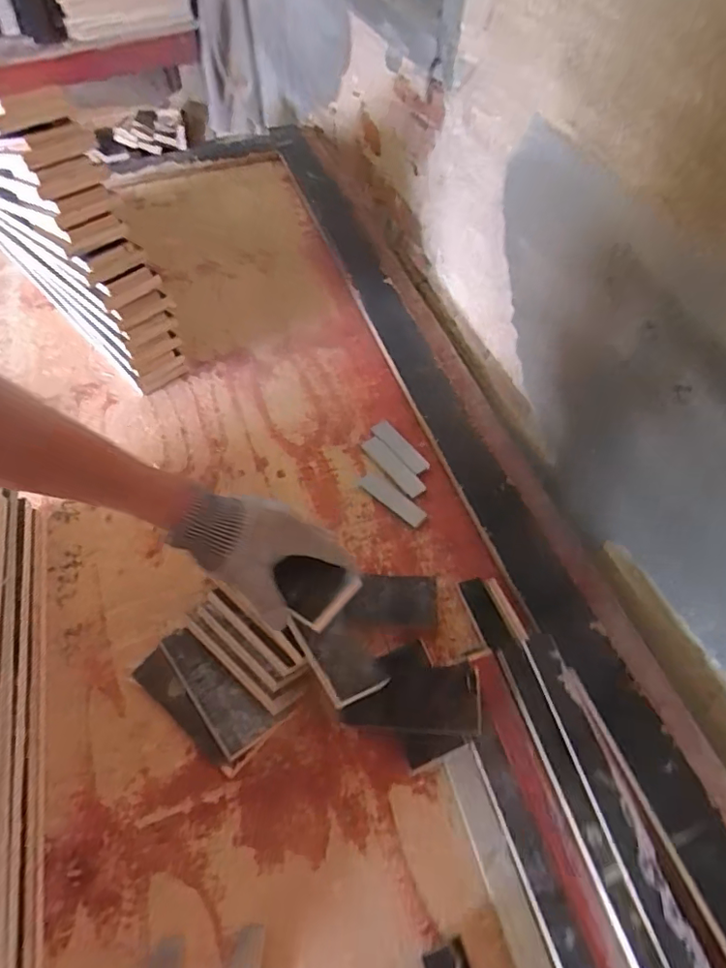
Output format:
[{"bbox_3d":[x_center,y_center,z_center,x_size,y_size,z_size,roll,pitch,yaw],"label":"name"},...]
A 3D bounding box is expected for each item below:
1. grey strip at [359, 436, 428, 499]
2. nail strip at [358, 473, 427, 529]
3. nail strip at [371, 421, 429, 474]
[{"bbox_3d":[0.041,-0.025,0.752,0.028,0.004,0.112,-32,61,-19],"label":"grey strip"},{"bbox_3d":[0.037,0.020,0.719,0.100,0.004,0.025,34,63,21],"label":"nail strip"},{"bbox_3d":[0.053,-0.053,0.767,0.028,0.005,0.101,-34,62,-20],"label":"nail strip"}]

